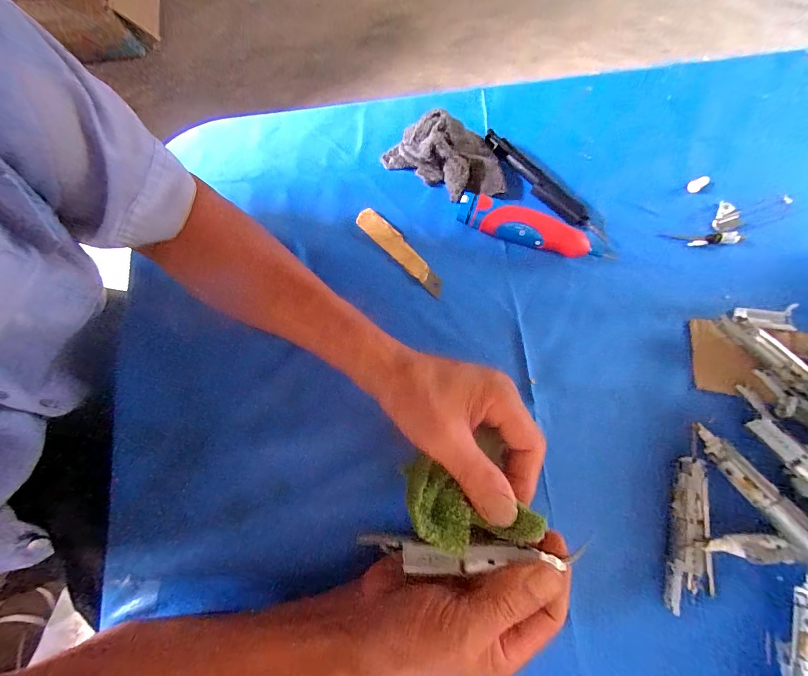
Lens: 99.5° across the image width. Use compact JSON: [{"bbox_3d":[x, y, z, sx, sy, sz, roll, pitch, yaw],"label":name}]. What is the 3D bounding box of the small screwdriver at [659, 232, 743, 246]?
[{"bbox_3d":[0.300,-0.099,0.340,0.075,0.007,0.013,3,73,2],"label":"small screwdriver"}]

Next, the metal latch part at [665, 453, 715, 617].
[{"bbox_3d":[0.216,0.148,0.261,0.027,0.016,0.106,12,74,5],"label":"metal latch part"}]

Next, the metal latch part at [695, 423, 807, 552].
[{"bbox_3d":[0.265,0.110,0.260,0.018,0.014,0.094,-25,56,-6],"label":"metal latch part"}]

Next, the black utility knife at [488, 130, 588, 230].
[{"bbox_3d":[0.135,-0.165,0.355,0.019,0.021,0.139,-38,76,-9],"label":"black utility knife"}]

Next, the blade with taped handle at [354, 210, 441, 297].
[{"bbox_3d":[-0.003,-0.088,0.342,0.115,0.005,0.023,44,79,12],"label":"blade with taped handle"}]

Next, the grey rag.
[{"bbox_3d":[0.041,-0.189,0.355,0.128,0.037,0.081,3,74,2],"label":"grey rag"}]

